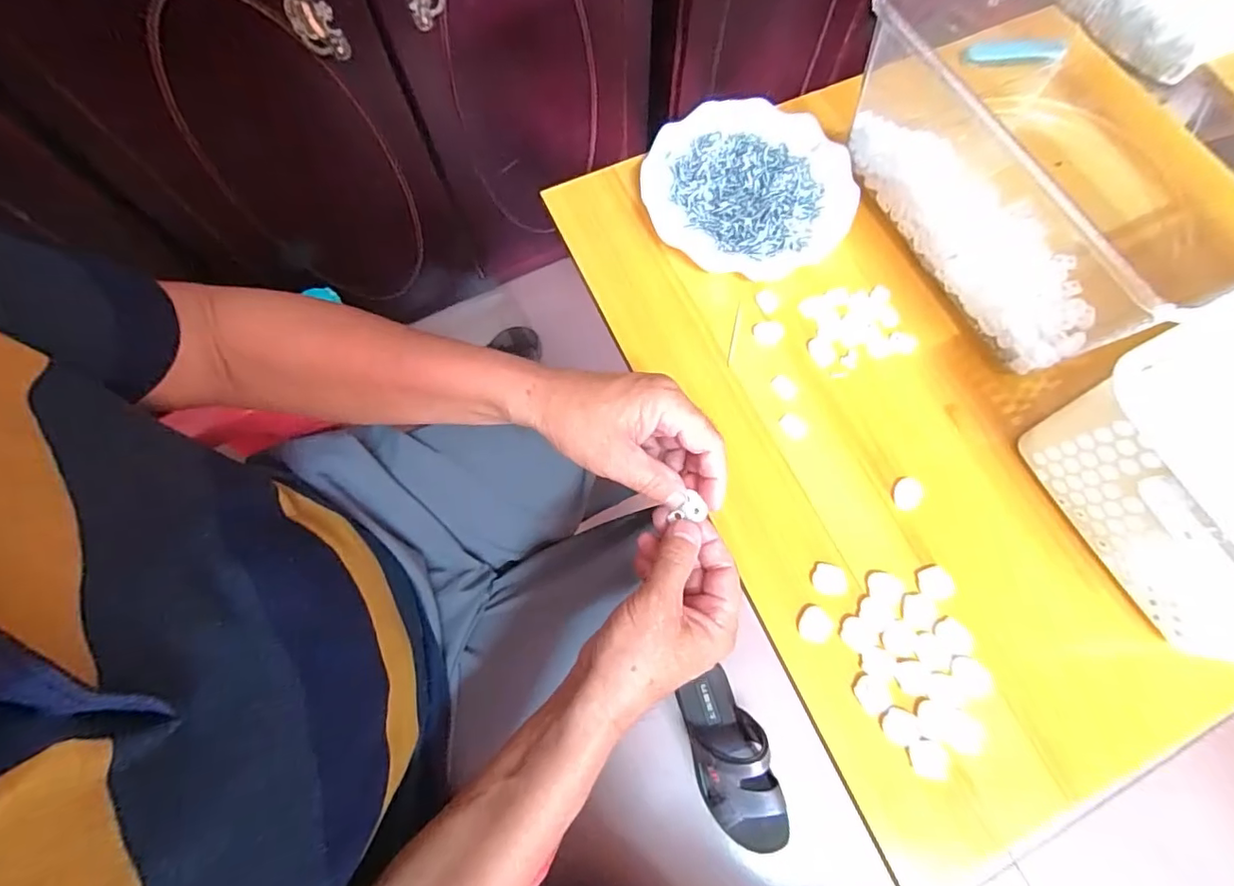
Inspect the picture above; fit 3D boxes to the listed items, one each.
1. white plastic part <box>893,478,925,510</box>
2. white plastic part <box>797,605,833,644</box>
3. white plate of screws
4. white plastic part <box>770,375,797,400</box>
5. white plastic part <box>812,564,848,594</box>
[{"bbox_3d":[0.221,0.039,0.405,0.020,0.005,0.025,16,73,5],"label":"white plastic part"},{"bbox_3d":[0.141,0.128,0.376,0.022,0.004,0.023,0,72,0],"label":"white plastic part"},{"bbox_3d":[0.118,-0.228,0.482,0.175,0.022,0.176,0,72,0],"label":"white plate of screws"},{"bbox_3d":[0.135,-0.045,0.433,0.022,0.004,0.017,36,75,11],"label":"white plastic part"},{"bbox_3d":[0.153,0.098,0.385,0.022,0.005,0.020,0,72,0],"label":"white plastic part"}]

